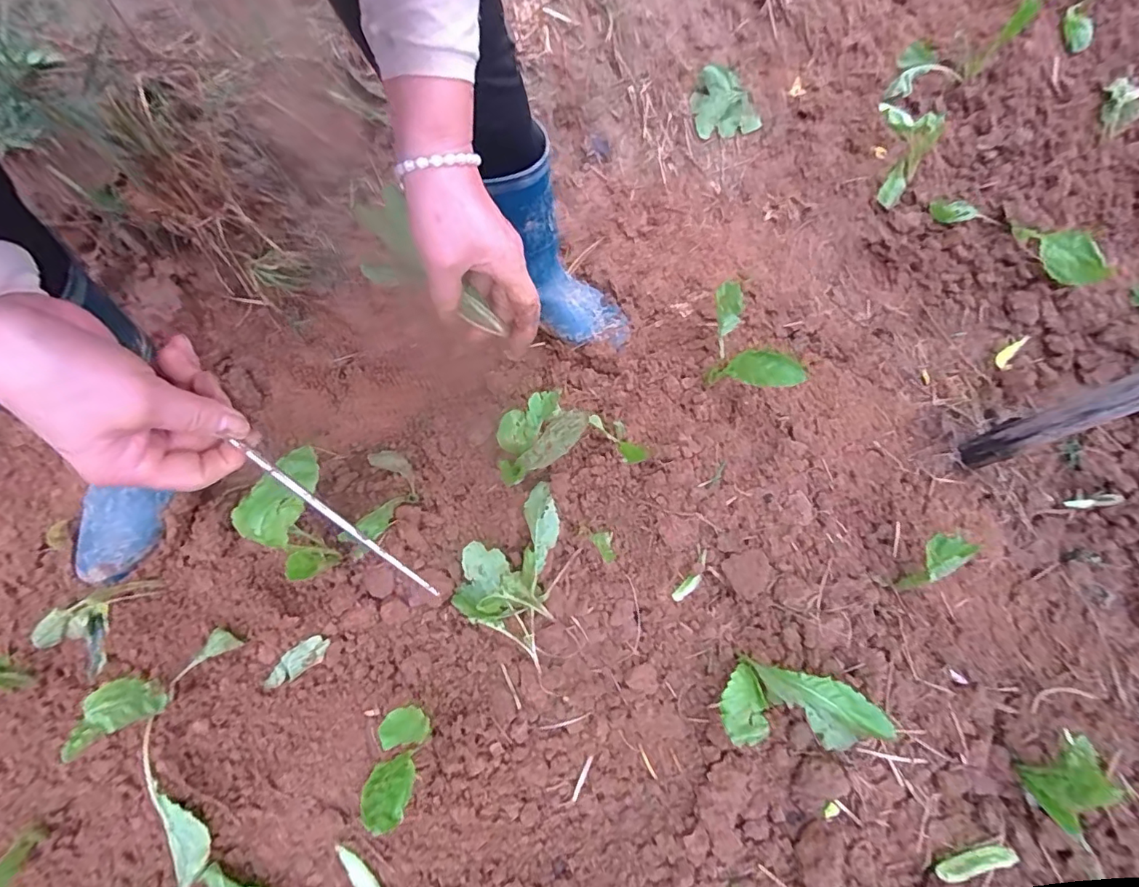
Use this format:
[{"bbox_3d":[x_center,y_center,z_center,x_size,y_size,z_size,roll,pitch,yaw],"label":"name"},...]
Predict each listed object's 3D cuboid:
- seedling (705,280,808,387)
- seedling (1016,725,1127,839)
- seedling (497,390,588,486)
[{"bbox_3d":[0.205,-0.117,0.646,0.066,0.099,0.169,-18,70,-7],"label":"seedling"},{"bbox_3d":[0.517,0.351,0.541,0.029,0.089,0.094,17,70,6],"label":"seedling"},{"bbox_3d":[-0.041,-0.006,0.581,0.099,0.096,0.089,-31,72,-12],"label":"seedling"}]

